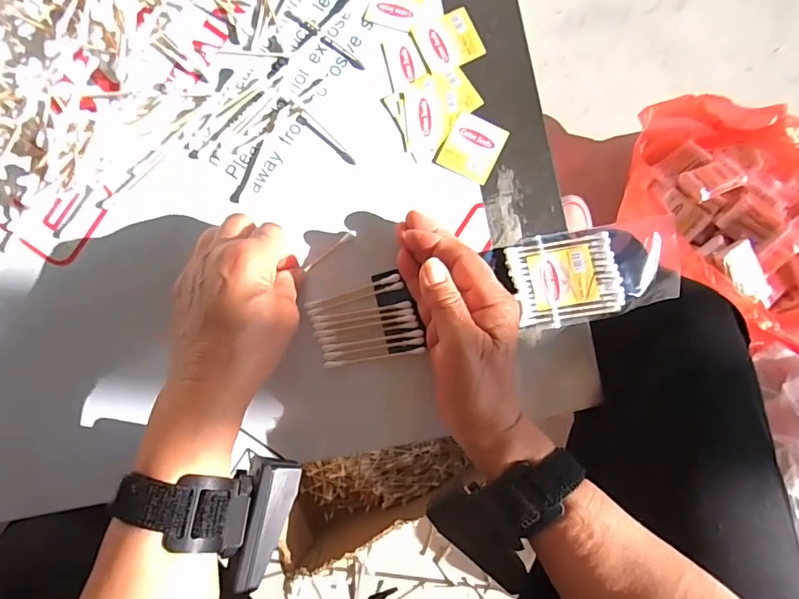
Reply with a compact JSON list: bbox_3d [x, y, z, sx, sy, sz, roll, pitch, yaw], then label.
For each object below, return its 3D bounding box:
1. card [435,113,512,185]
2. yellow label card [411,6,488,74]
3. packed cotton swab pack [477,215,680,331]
[{"bbox_3d":[0.054,-0.112,0.352,0.039,0.004,0.044,27,87,3],"label":"card"},{"bbox_3d":[0.037,-0.194,0.358,0.045,0.004,0.039,-25,86,0],"label":"yellow label card"},{"bbox_3d":[0.136,-0.019,0.341,0.126,0.015,0.063,-11,86,0],"label":"packed cotton swab pack"}]

